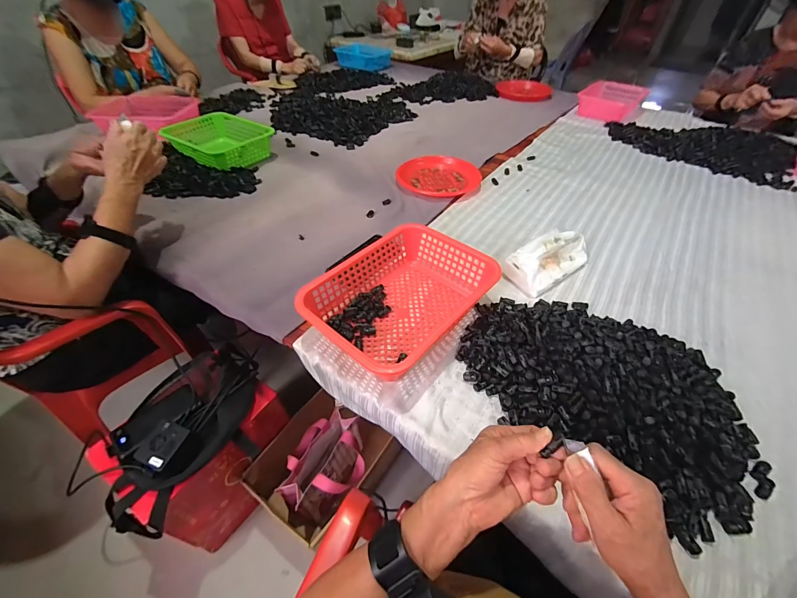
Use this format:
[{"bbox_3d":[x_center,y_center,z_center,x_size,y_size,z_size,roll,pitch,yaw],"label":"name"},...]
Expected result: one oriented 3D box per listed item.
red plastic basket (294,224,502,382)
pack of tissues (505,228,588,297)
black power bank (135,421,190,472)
[{"bbox_3d":[0.004,-0.002,0.584,0.211,0.080,0.293,34,56,27],"label":"red plastic basket"},{"bbox_3d":[0.295,-0.081,0.673,0.170,0.074,0.090,-29,54,-23],"label":"pack of tissues"},{"bbox_3d":[-0.428,0.263,0.619,0.060,0.013,0.076,14,48,12],"label":"black power bank"}]

